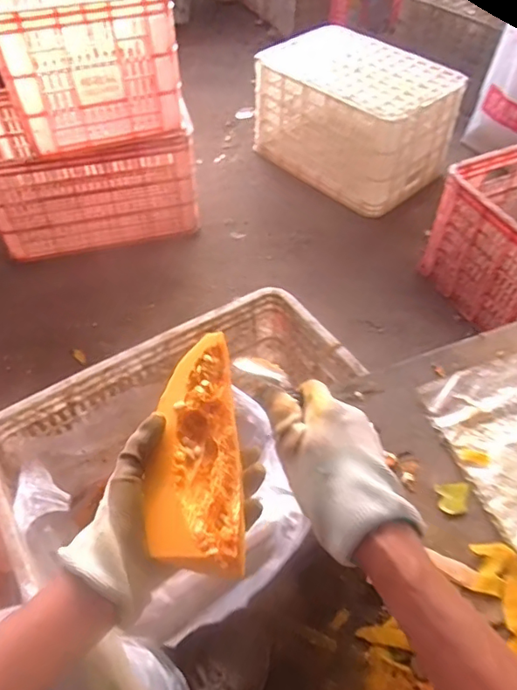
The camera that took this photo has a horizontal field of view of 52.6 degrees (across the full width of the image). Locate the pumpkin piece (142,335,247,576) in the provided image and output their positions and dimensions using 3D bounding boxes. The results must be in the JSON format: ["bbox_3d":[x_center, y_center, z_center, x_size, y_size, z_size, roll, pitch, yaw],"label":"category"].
[{"bbox_3d":[-0.049,0.088,0.448,0.074,0.044,0.209,-2,51,-1],"label":"pumpkin piece"}]

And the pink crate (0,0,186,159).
[{"bbox_3d":[-0.413,-0.716,1.212,0.356,0.277,0.549,-16,53,-12],"label":"pink crate"}]

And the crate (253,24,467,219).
[{"bbox_3d":[0.275,-0.676,1.549,0.348,0.295,0.532,-33,58,-23],"label":"crate"}]

